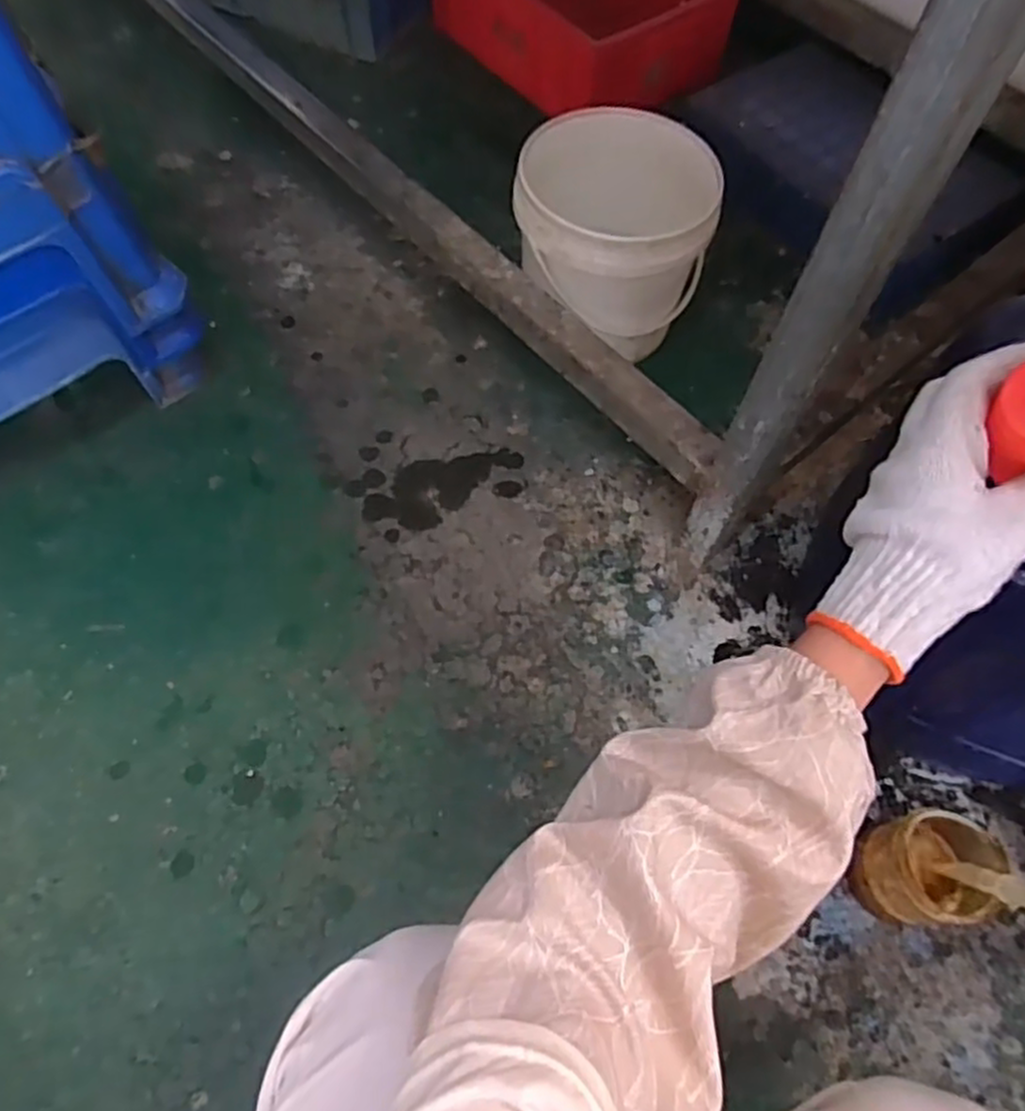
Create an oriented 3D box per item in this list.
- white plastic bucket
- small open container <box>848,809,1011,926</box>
[{"bbox_3d":[0.112,-0.364,0.881,0.213,0.219,0.200,1,63,-2],"label":"white plastic bucket"},{"bbox_3d":[0.342,0.264,0.630,0.083,0.104,0.081,0,62,-1],"label":"small open container"}]

